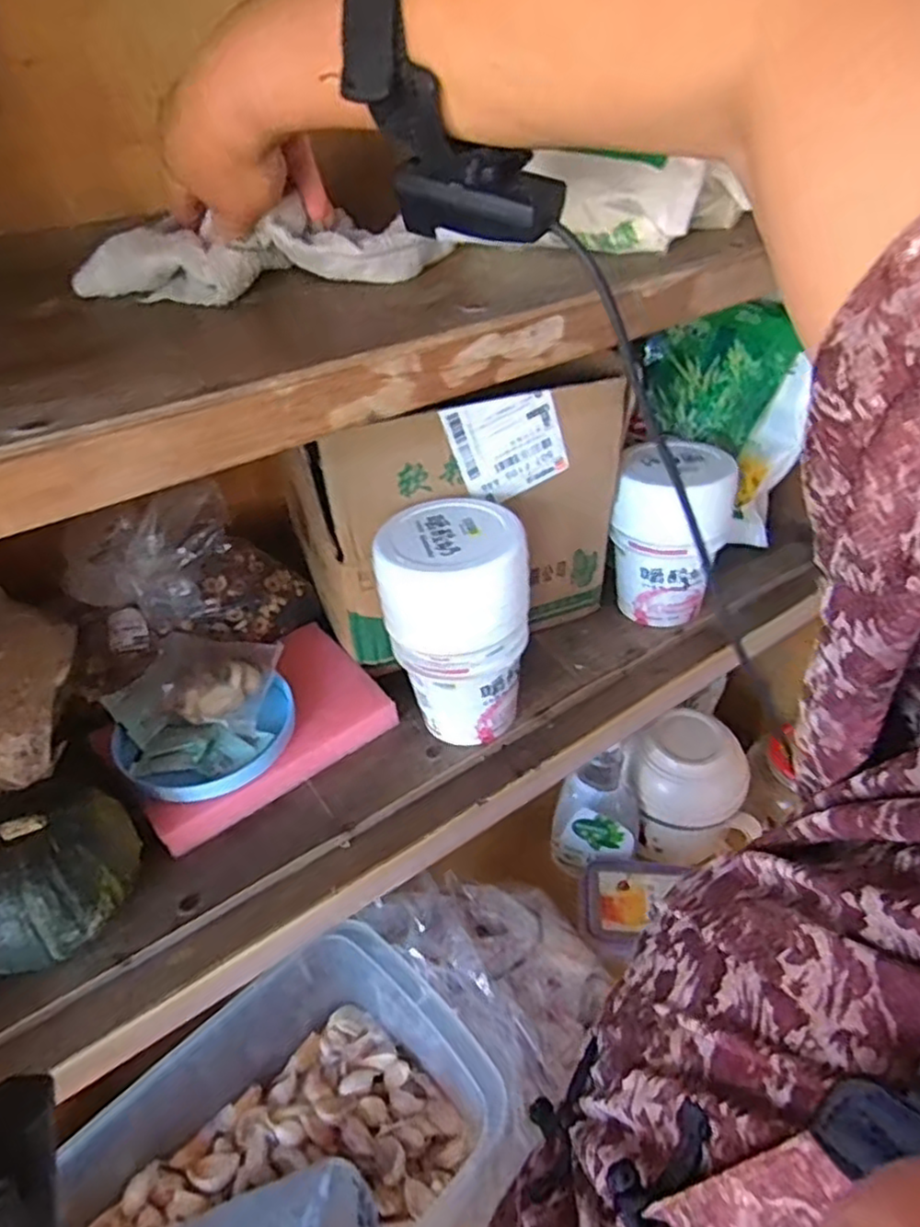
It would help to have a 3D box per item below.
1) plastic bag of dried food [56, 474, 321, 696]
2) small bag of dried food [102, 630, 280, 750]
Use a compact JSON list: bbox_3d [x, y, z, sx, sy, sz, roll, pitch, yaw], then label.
[{"bbox_3d":[-0.220,-0.025,0.560,0.183,0.102,0.102,-28,44,-28],"label":"plastic bag of dried food"},{"bbox_3d":[-0.193,0.053,0.525,0.105,0.035,0.087,0,38,4],"label":"small bag of dried food"}]

